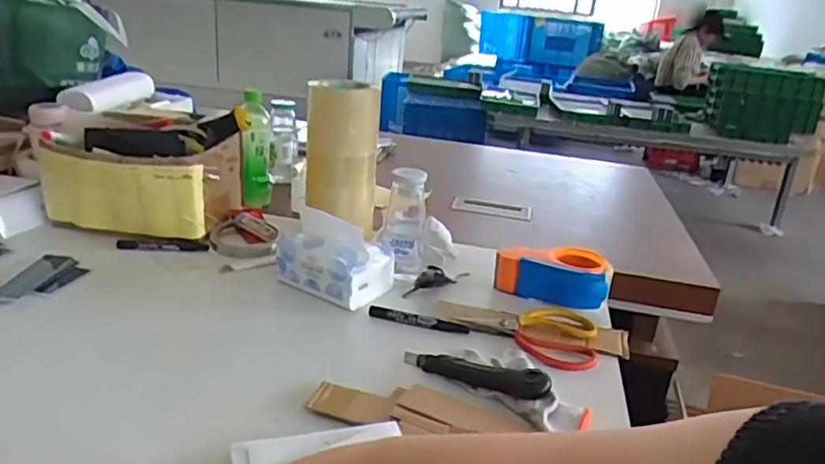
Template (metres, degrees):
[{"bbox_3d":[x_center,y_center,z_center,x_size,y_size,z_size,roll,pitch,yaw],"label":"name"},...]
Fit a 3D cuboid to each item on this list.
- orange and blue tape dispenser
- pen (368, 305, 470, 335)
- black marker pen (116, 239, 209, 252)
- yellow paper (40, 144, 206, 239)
[{"bbox_3d":[0.201,0.060,0.893,0.157,0.069,0.063,13,23,17],"label":"orange and blue tape dispenser"},{"bbox_3d":[0.007,0.112,0.790,0.129,0.009,0.014,10,22,10],"label":"pen"},{"bbox_3d":[-0.376,0.022,0.931,0.127,0.016,0.016,2,22,-9],"label":"black marker pen"},{"bbox_3d":[-0.438,-0.048,0.927,0.243,0.132,0.030,6,22,0],"label":"yellow paper"}]

